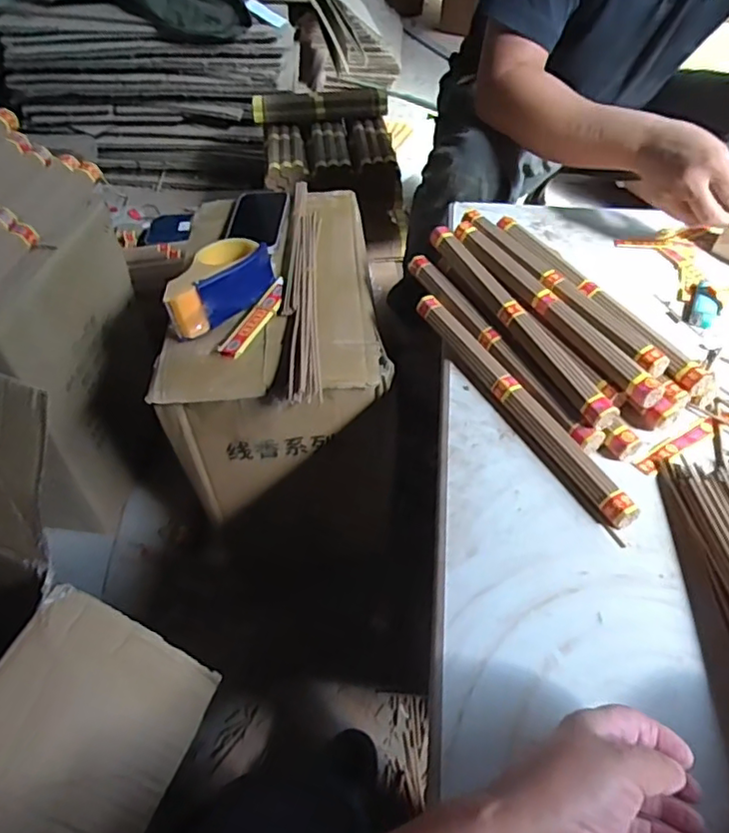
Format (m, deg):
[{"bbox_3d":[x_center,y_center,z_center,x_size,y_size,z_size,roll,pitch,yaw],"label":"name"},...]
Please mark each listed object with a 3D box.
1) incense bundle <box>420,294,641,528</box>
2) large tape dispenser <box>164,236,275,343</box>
[{"bbox_3d":[0.144,-0.020,0.564,0.025,0.024,0.314,-22,52,-16],"label":"incense bundle"},{"bbox_3d":[-0.184,-0.166,0.711,0.080,0.052,0.159,33,58,26],"label":"large tape dispenser"}]

